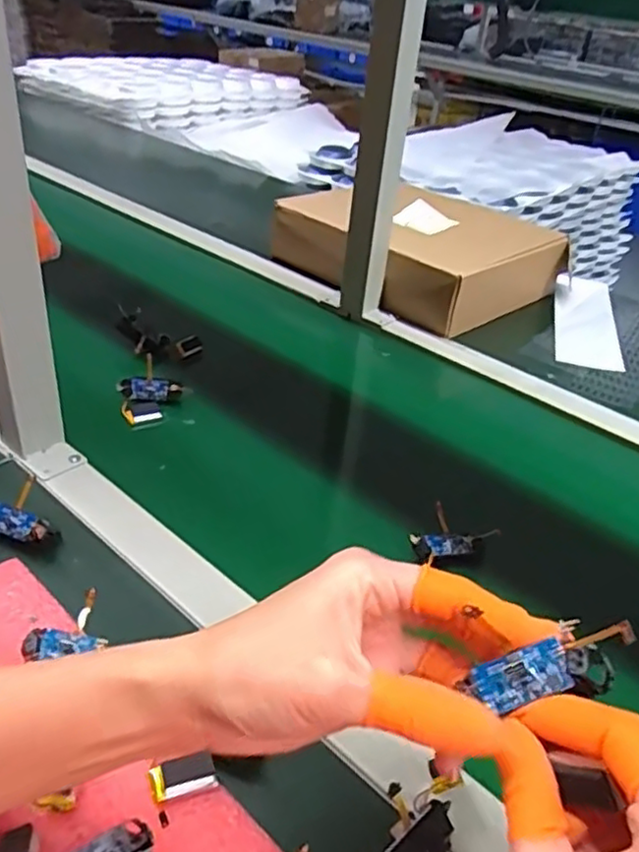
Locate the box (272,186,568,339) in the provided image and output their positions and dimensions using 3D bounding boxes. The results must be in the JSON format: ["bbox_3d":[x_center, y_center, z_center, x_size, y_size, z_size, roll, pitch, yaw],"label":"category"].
[{"bbox_3d":[0.129,-0.255,0.953,0.263,0.096,0.335,-24,44,-37],"label":"box"}]

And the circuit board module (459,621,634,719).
[{"bbox_3d":[0.079,0.084,0.234,0.061,0.006,0.017,-29,29,18],"label":"circuit board module"}]

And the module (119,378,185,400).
[{"bbox_3d":[-0.160,-0.033,0.640,0.058,0.024,0.012,-1,34,-11],"label":"module"}]

